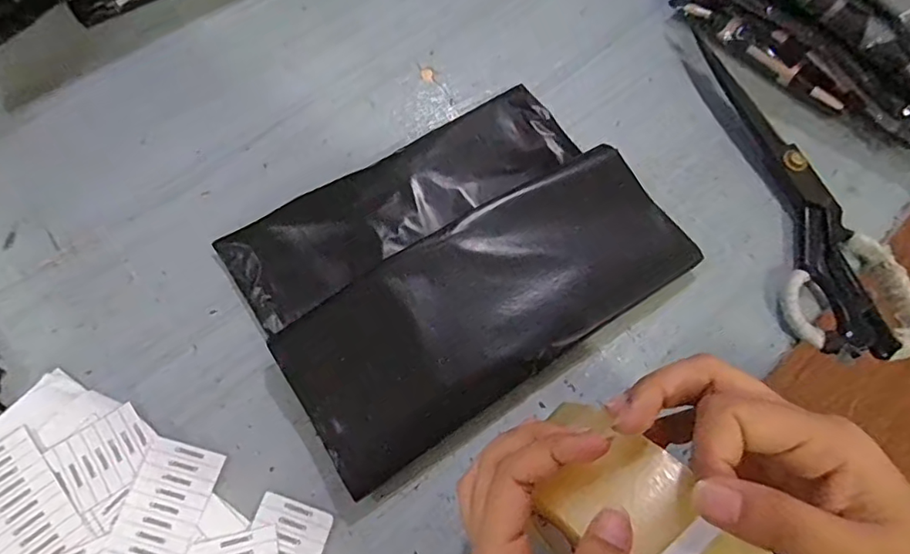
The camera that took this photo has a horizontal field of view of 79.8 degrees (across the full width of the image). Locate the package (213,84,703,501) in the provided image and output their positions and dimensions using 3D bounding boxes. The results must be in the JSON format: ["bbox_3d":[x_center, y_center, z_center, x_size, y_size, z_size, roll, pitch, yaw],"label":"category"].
[{"bbox_3d":[0.002,-0.017,0.380,0.272,0.028,0.194,-31,69,-16],"label":"package"}]

